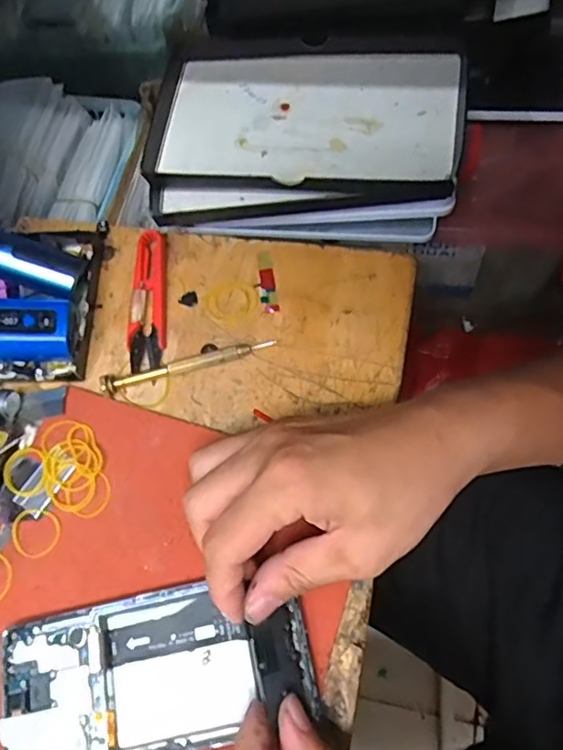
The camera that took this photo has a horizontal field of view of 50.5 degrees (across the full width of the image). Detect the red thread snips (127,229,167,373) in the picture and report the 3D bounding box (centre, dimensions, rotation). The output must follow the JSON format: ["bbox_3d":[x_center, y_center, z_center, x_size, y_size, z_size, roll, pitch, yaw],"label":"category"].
[{"bbox_3d":[-0.086,-0.049,0.382,0.023,0.013,0.092,-5,69,6],"label":"red thread snips"}]

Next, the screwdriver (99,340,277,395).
[{"bbox_3d":[-0.057,-0.006,0.363,0.107,0.009,0.010,-15,68,2],"label":"screwdriver"}]

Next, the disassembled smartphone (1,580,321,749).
[{"bbox_3d":[-0.064,0.148,0.295,0.155,0.015,0.076,-12,67,6],"label":"disassembled smartphone"}]

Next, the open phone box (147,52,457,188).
[{"bbox_3d":[0.012,-0.167,0.386,0.198,0.026,0.104,7,71,10],"label":"open phone box"}]

